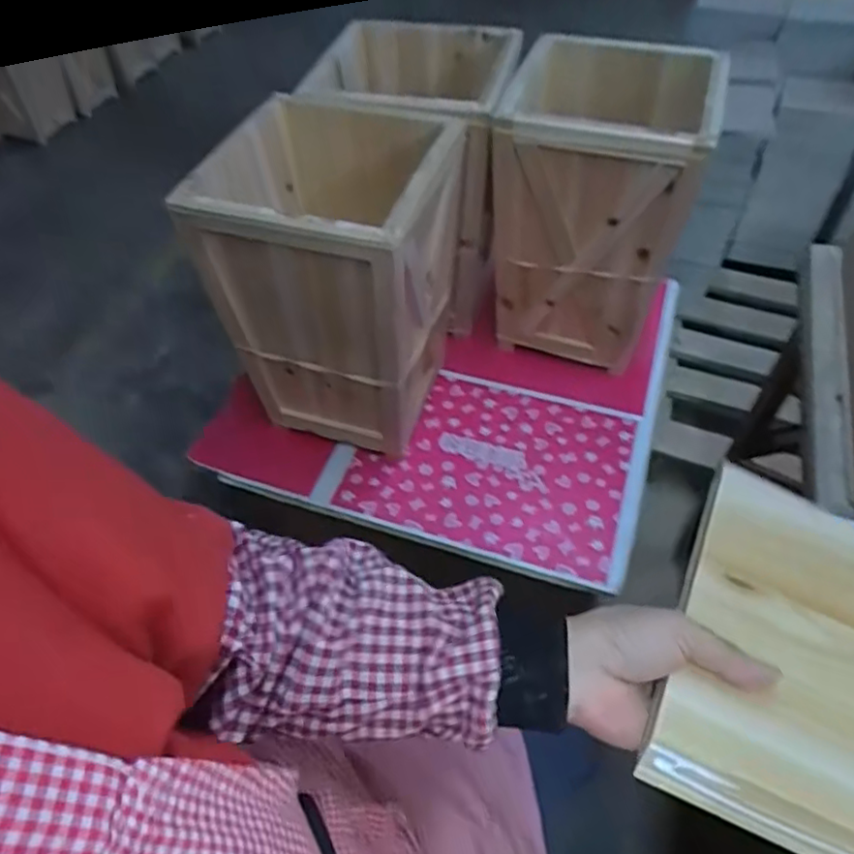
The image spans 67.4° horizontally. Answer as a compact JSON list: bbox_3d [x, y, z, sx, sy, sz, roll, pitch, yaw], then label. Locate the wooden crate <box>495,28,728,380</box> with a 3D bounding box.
[{"bbox_3d":[0.228,-0.294,0.911,0.253,0.385,0.241,13,53,13],"label":"wooden crate"}]

